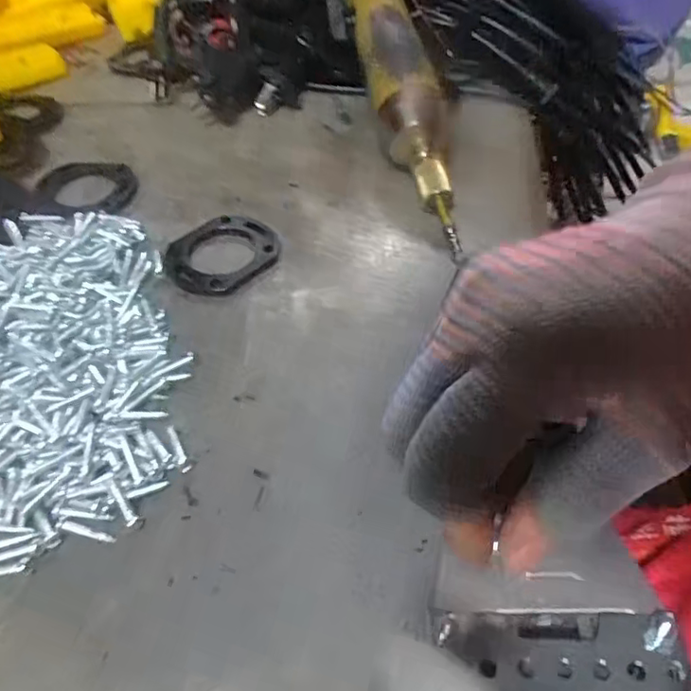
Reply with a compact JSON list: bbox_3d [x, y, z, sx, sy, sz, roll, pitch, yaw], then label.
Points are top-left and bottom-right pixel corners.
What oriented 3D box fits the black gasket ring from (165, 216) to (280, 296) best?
[{"bbox_3d":[-0.066,-0.049,0.317,0.057,0.004,0.054,0,50,0],"label":"black gasket ring"}]

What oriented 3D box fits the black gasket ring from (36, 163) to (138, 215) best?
[{"bbox_3d":[-0.152,-0.093,0.353,0.057,0.004,0.051,2,50,2],"label":"black gasket ring"}]

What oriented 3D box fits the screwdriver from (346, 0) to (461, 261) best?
[{"bbox_3d":[0.031,-0.165,0.356,0.038,0.028,0.244,-10,70,-9],"label":"screwdriver"}]

